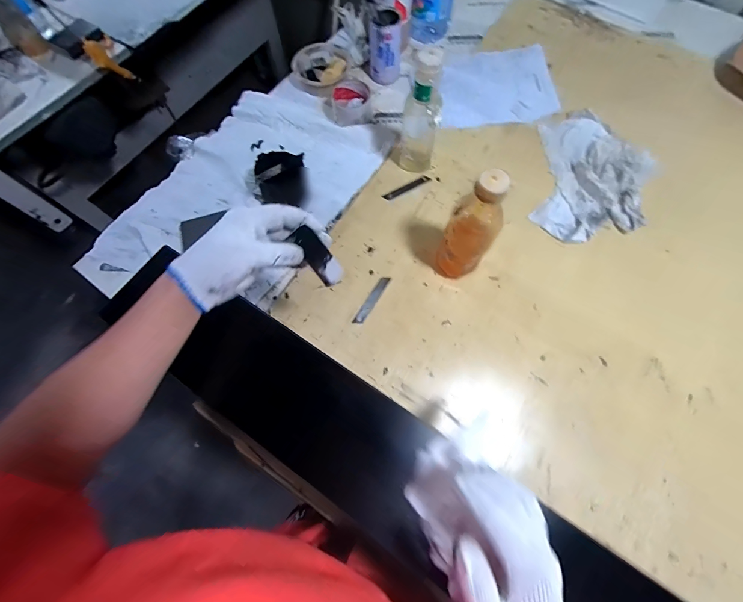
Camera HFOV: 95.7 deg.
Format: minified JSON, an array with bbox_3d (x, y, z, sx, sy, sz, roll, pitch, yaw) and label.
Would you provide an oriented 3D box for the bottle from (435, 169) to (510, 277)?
[{"bbox_3d":[0.140,-0.097,0.487,0.072,0.207,0.064,36,75,13],"label":"bottle"}]

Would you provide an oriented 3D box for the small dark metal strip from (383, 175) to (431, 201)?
[{"bbox_3d":[0.067,-0.216,0.641,0.100,0.007,0.016,-27,71,-13],"label":"small dark metal strip"}]

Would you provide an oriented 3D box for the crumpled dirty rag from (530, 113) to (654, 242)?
[{"bbox_3d":[0.411,-0.241,0.623,0.187,0.042,0.295,13,71,6],"label":"crumpled dirty rag"}]

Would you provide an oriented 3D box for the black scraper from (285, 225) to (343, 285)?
[{"bbox_3d":[-0.054,-0.045,0.346,0.027,0.066,0.010,-46,31,-13],"label":"black scraper"}]

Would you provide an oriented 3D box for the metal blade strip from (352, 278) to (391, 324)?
[{"bbox_3d":[0.001,-0.002,0.564,0.018,0.004,0.097,30,74,11],"label":"metal blade strip"}]

